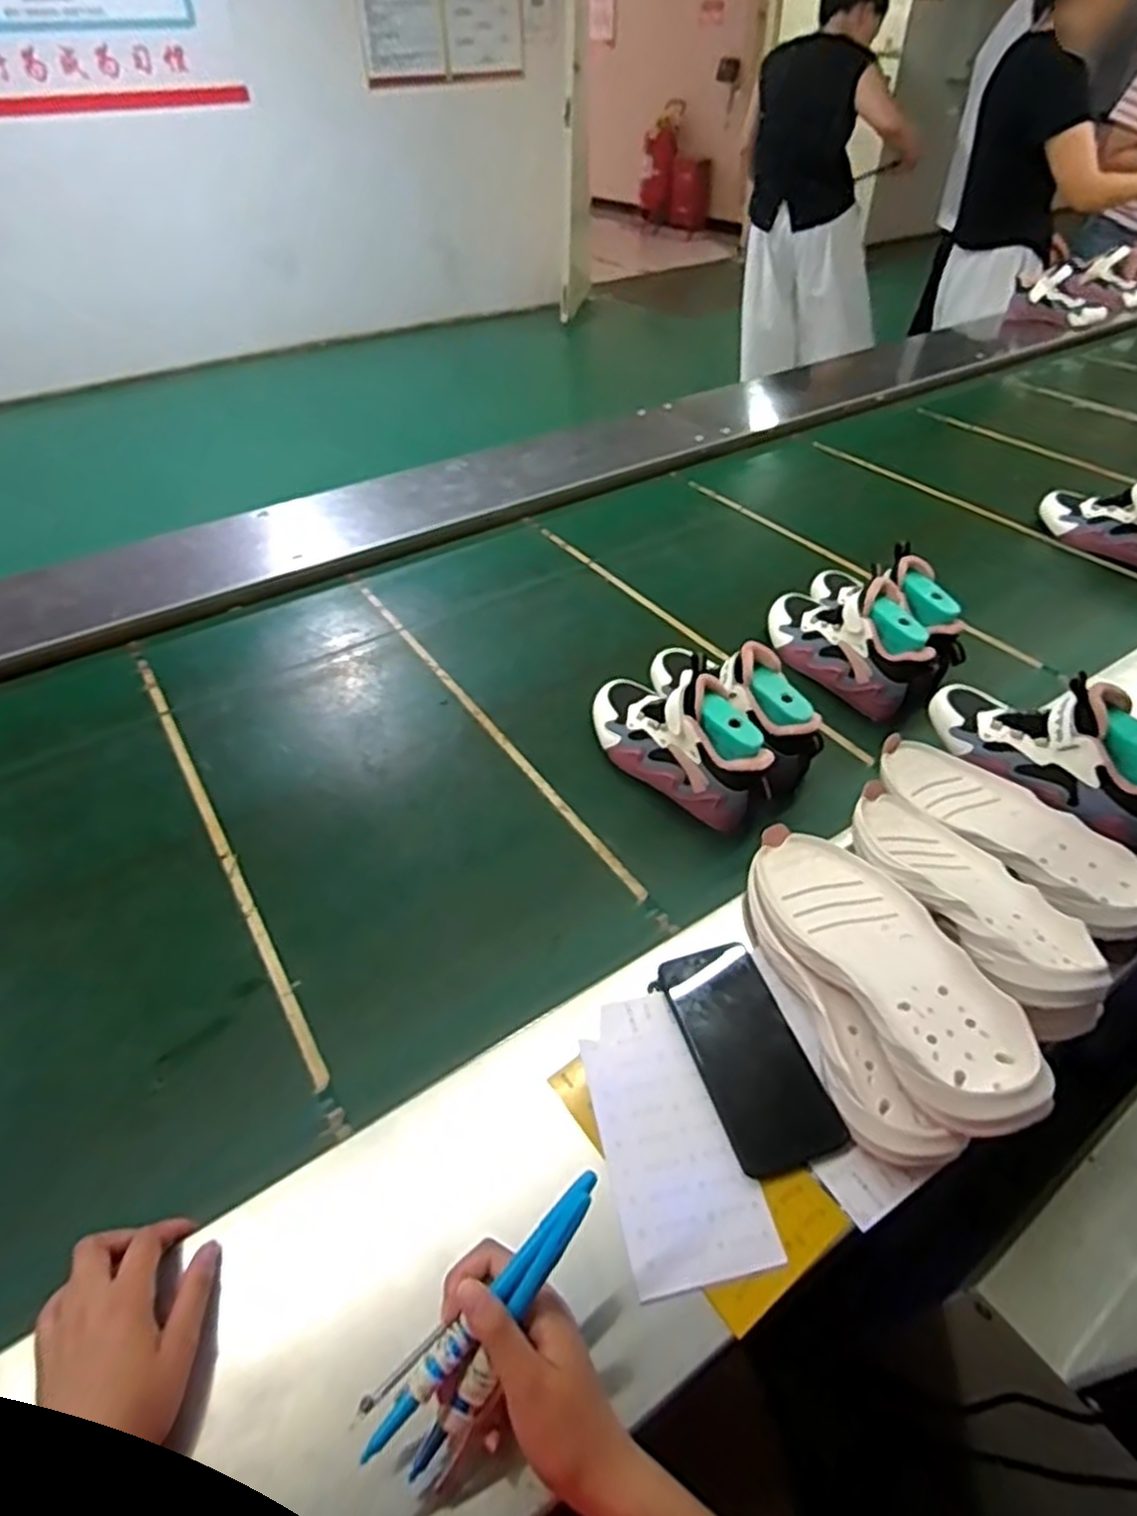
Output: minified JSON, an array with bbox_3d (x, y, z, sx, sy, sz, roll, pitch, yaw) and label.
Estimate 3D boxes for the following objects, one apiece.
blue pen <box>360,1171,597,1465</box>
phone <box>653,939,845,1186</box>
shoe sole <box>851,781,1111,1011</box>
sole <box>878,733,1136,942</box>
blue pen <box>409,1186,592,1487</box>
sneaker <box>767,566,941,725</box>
[{"bbox_3d":[-0.044,0.288,0.401,0.015,0.019,0.163,33,70,30],"label":"blue pen"},{"bbox_3d":[0.132,0.217,0.568,0.081,0.014,0.164,-17,49,-13],"label":"phone"},{"bbox_3d":[0.319,0.100,0.610,0.094,0.033,0.235,-14,35,-11],"label":"shoe sole"},{"bbox_3d":[0.397,0.059,0.686,0.108,0.038,0.258,-28,52,-21],"label":"sole"},{"bbox_3d":[-0.034,0.301,0.397,0.013,0.014,0.157,30,85,28],"label":"blue pen"},{"bbox_3d":[0.318,-0.138,0.912,0.111,0.137,0.229,-27,51,-20],"label":"sneaker"}]

